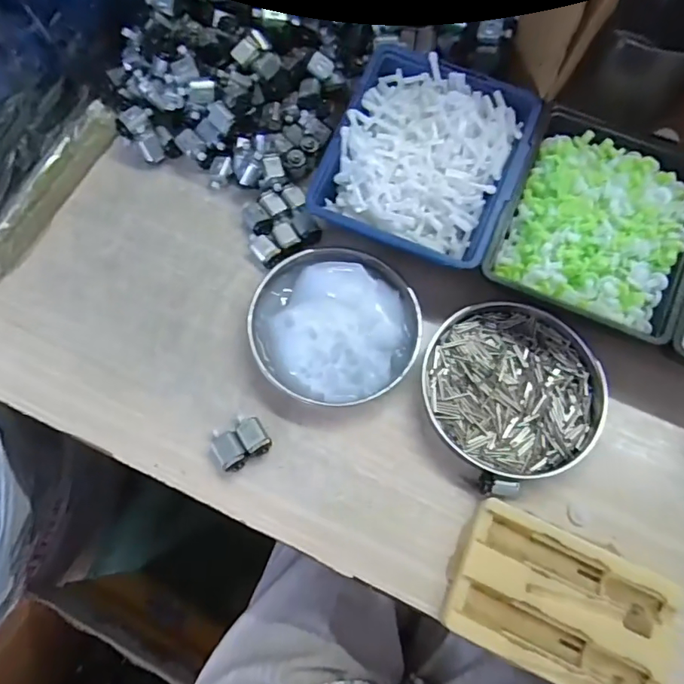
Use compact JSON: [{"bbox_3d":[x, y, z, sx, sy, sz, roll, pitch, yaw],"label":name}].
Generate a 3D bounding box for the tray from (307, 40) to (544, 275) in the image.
[{"bbox_3d":[0.066,-0.147,0.416,0.142,0.061,0.156,23,70,6],"label":"tray"}]

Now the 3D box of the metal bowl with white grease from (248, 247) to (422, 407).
[{"bbox_3d":[-0.005,-0.014,0.397,0.128,0.033,0.125,1,70,-3],"label":"metal bowl with white grease"}]

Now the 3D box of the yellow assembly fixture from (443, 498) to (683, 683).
[{"bbox_3d":[0.149,0.176,0.339,0.144,0.020,0.089,23,70,6],"label":"yellow assembly fixture"}]

